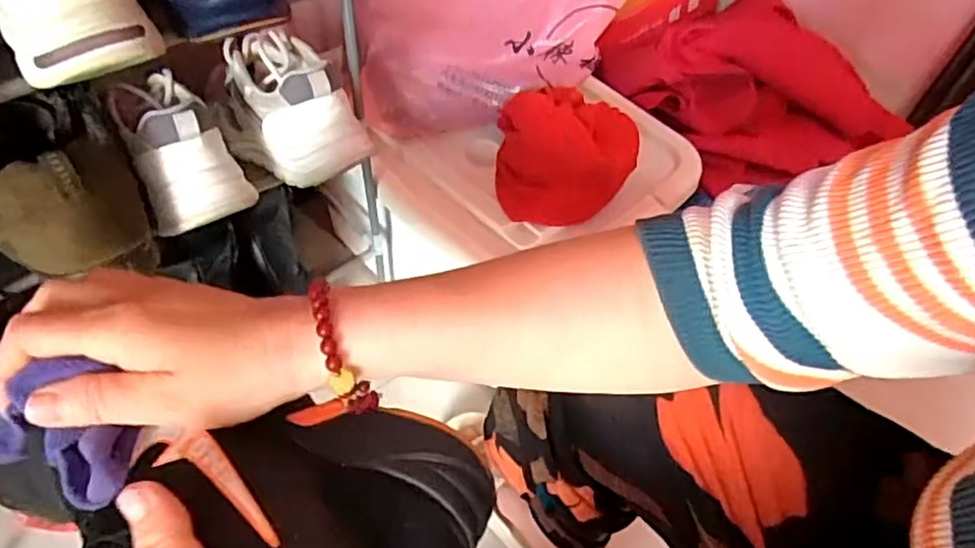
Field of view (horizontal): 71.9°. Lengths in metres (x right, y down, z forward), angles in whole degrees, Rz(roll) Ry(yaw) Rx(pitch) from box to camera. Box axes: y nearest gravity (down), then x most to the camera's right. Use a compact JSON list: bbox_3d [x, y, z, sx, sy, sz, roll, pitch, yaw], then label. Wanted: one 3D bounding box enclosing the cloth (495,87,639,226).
[{"bbox_3d":[0.087,-0.129,0.716,0.143,0.094,0.146,6,52,-1],"label":"cloth"}]

